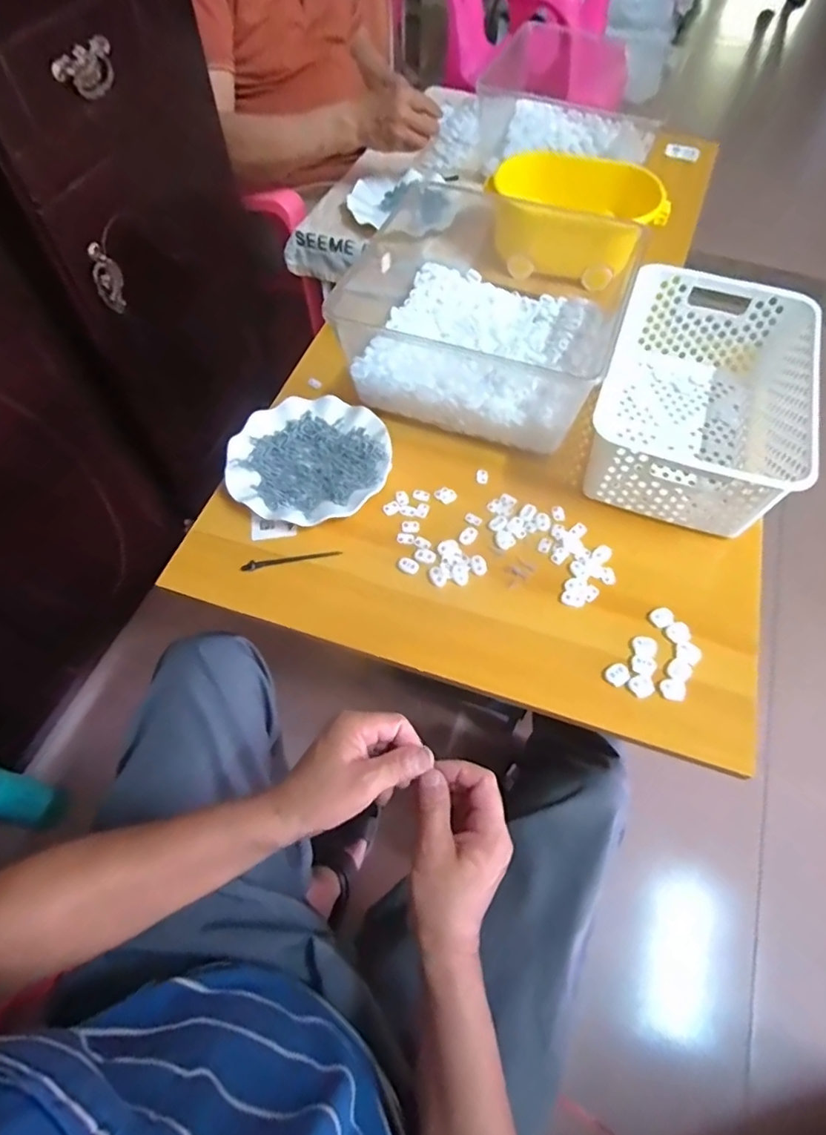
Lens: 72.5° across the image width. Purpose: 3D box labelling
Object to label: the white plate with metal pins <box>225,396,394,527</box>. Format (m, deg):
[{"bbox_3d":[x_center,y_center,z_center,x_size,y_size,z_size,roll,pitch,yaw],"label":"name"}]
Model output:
[{"bbox_3d":[-0.119,-0.124,0.658,0.180,0.022,0.178,0,59,-1],"label":"white plate with metal pins"}]

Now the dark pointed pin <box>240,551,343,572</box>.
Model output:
[{"bbox_3d":[-0.128,-0.008,0.596,0.103,0.005,0.011,-10,60,-6],"label":"dark pointed pin"}]

